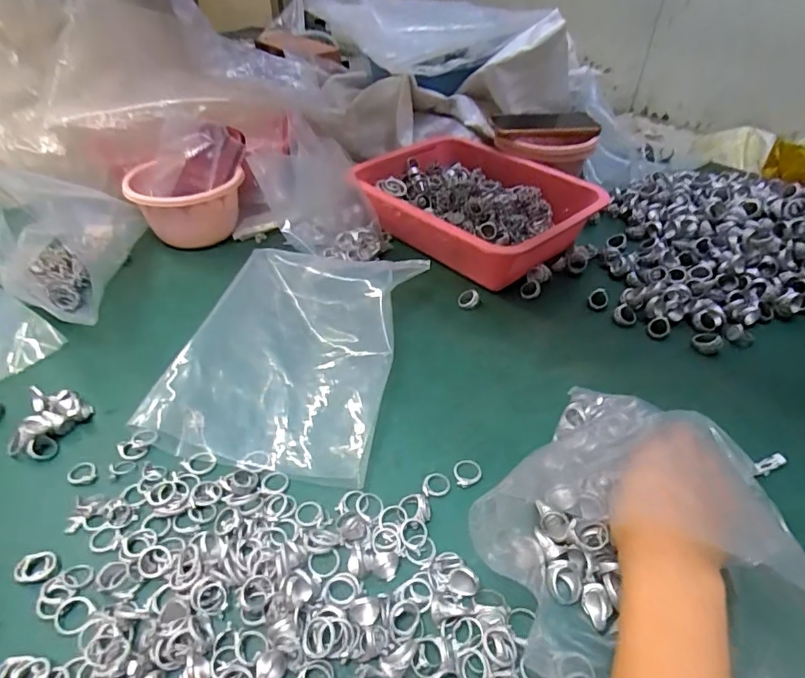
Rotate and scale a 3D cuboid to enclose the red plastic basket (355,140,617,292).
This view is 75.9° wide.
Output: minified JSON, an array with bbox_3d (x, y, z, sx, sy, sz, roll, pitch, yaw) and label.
[{"bbox_3d":[0.098,-0.176,0.714,0.219,0.094,0.295,-28,48,-29],"label":"red plastic basket"}]

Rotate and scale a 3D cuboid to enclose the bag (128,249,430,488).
[{"bbox_3d":[-0.106,0.002,0.521,0.206,0.050,0.279,8,41,9],"label":"bag"}]

